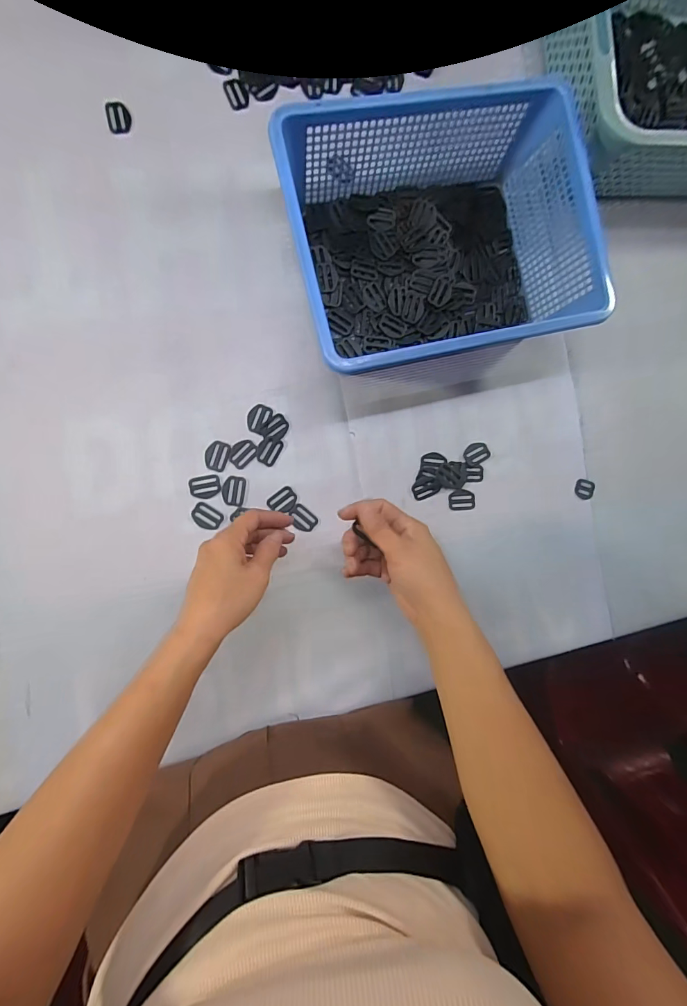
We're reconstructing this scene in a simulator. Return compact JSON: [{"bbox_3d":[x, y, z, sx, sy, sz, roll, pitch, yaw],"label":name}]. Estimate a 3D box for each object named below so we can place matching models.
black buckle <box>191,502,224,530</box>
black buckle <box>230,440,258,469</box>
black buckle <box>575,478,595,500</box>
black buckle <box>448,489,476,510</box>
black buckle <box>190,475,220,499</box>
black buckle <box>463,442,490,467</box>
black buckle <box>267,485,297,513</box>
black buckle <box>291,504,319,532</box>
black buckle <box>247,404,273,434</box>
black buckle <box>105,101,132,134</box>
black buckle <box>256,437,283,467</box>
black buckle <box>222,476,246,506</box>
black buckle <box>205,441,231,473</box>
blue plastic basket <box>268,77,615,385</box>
[{"bbox_3d":[-0.147,0.015,0.442,0.033,0.005,0.024,31,87,-8],"label":"black buckle"},{"bbox_3d":[-0.111,-0.056,0.453,0.024,0.004,0.031,45,85,-7],"label":"black buckle"},{"bbox_3d":[0.305,-0.018,0.519,0.024,0.010,0.026,0,91,-8],"label":"black buckle"},{"bbox_3d":[0.144,-0.004,0.493,0.035,0.004,0.025,-3,92,-8],"label":"black buckle"},{"bbox_3d":[-0.151,-0.018,0.447,0.032,0.004,0.025,-13,93,-8],"label":"black buckle"},{"bbox_3d":[0.162,-0.060,0.495,0.034,0.004,0.025,-23,94,-7],"label":"black buckle"},{"bbox_3d":[-0.067,-0.002,0.459,0.031,0.004,0.026,-36,96,-6],"label":"black buckle"},{"bbox_3d":[-0.045,0.018,0.462,0.031,0.004,0.025,44,85,-7],"label":"black buckle"},{"bbox_3d":[-0.094,-0.095,0.456,0.024,0.004,0.032,24,88,-8],"label":"black buckle"},{"bbox_3d":[-0.240,-0.412,0.438,0.024,0.004,0.031,-8,92,-8],"label":"black buckle"},{"bbox_3d":[-0.083,-0.059,0.459,0.024,0.004,0.032,25,88,-8],"label":"black buckle"},{"bbox_3d":[-0.121,-0.013,0.449,0.024,0.004,0.032,8,90,-8],"label":"black buckle"},{"bbox_3d":[-0.138,-0.051,0.447,0.024,0.004,0.032,17,89,-8],"label":"black buckle"},{"bbox_3d":[0.093,-0.266,0.430,0.294,0.103,0.242,-13,93,-8],"label":"blue plastic basket"}]

